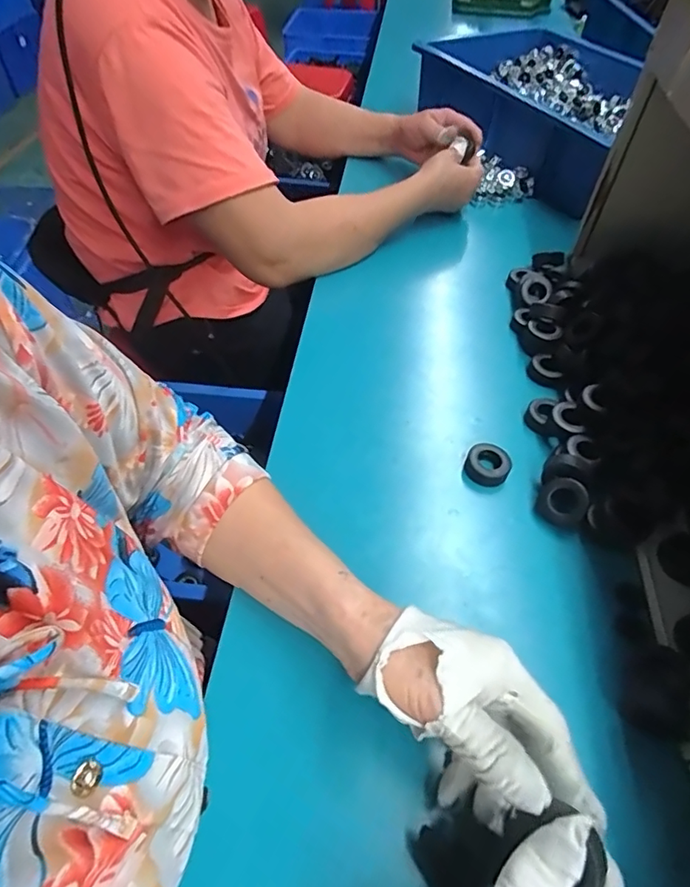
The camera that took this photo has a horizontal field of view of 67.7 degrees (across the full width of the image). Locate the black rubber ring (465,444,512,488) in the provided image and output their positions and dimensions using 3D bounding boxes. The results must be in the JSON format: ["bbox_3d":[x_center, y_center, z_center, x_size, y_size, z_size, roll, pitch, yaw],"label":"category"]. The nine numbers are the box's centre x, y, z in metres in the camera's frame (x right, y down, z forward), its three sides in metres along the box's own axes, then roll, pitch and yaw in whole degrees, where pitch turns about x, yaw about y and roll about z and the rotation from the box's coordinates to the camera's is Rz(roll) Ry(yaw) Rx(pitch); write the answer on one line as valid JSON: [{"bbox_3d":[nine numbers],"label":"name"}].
[{"bbox_3d":[0.124,0.019,0.446,0.037,0.014,0.036,0,53,-1],"label":"black rubber ring"}]

